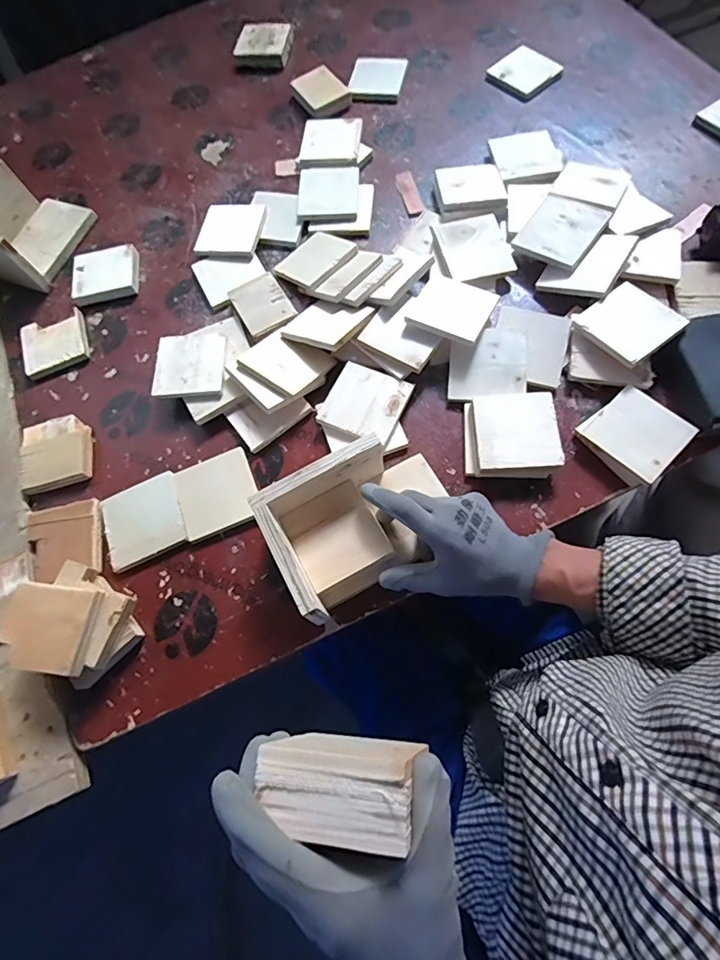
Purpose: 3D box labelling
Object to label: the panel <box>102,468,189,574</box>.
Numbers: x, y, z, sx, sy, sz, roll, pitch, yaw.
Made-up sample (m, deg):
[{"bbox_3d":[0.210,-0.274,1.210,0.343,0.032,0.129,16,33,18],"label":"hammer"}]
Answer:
[{"bbox_3d":[-0.254,0.048,0.561,0.091,0.009,0.092,-22,68,-5],"label":"panel"}]

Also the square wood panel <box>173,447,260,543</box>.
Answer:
[{"bbox_3d":[-0.170,0.016,0.568,0.091,0.008,0.091,-22,68,-5],"label":"square wood panel"}]

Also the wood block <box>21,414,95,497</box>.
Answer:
[{"bbox_3d":[-0.385,-0.035,0.603,0.086,0.019,0.094,-13,68,-1],"label":"wood block"}]

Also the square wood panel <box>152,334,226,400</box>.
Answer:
[{"bbox_3d":[-0.215,-0.145,0.605,0.089,0.009,0.090,-1,71,4],"label":"square wood panel"}]

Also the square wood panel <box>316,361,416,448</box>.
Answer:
[{"bbox_3d":[0.007,-0.095,0.579,0.092,0.013,0.092,23,71,13],"label":"square wood panel"}]

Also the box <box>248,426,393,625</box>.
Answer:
[{"bbox_3d":[-0.017,0.052,0.480,0.138,0.087,0.127,-26,69,-9],"label":"box"}]

